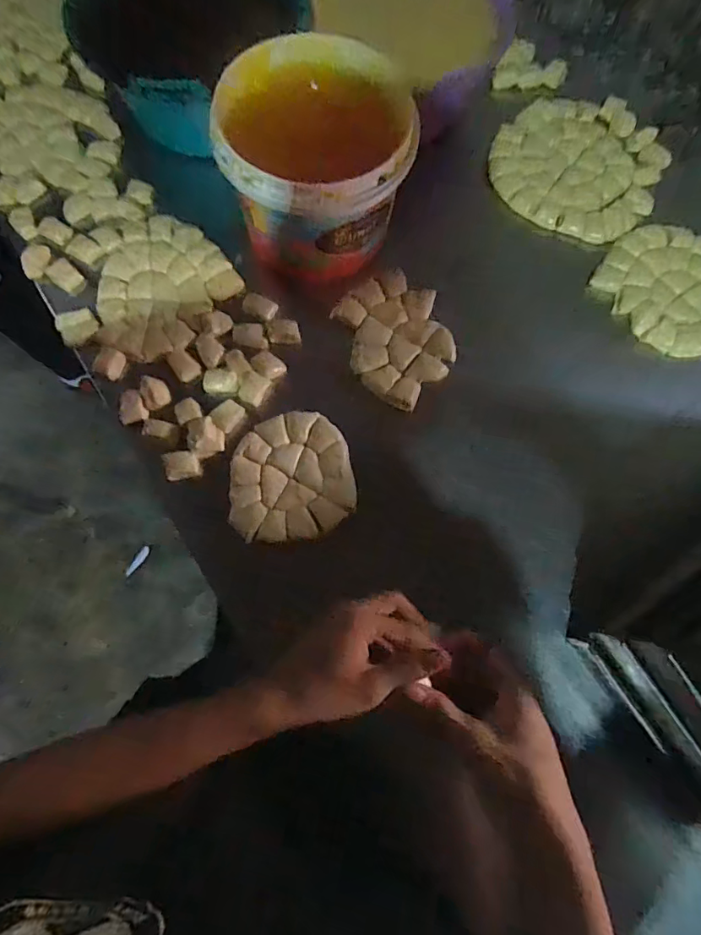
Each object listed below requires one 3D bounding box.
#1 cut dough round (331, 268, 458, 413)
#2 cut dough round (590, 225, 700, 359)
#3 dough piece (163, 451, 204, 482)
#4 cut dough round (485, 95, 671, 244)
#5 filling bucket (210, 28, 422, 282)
[{"bbox_3d":[0.062,-0.167,0.638,0.129,0.015,0.178,-21,76,-7],"label":"cut dough round"},{"bbox_3d":[0.451,-0.234,0.664,0.227,0.019,0.186,30,76,7],"label":"cut dough round"},{"bbox_3d":[-0.200,-0.003,0.589,0.039,0.018,0.033,-15,75,-6],"label":"dough piece"},{"bbox_3d":[0.337,-0.453,0.723,0.230,0.033,0.261,28,75,6],"label":"cut dough round"},{"bbox_3d":[-0.033,-0.364,0.604,0.203,0.162,0.211,0,74,-1],"label":"filling bucket"}]

